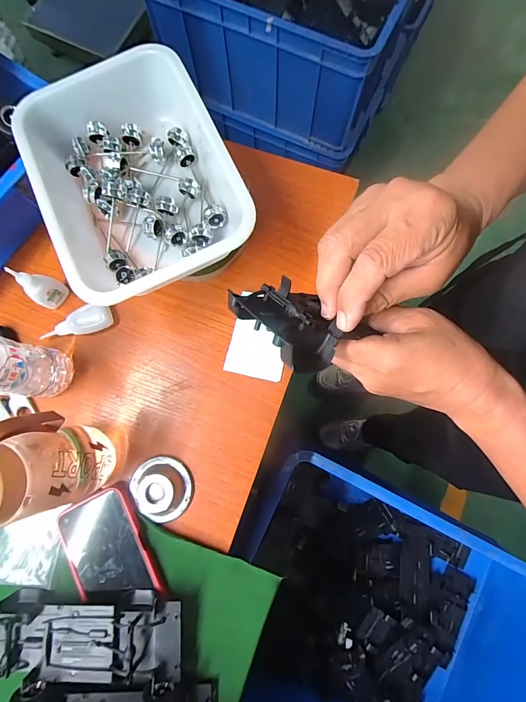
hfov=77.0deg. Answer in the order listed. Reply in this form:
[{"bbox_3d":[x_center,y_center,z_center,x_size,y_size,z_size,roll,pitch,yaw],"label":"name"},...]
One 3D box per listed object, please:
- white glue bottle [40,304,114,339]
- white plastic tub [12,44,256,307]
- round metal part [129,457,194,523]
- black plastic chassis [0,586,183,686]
[{"bbox_3d":[-0.231,-0.035,0.411,0.088,0.026,0.030,-13,80,-1],"label":"white glue bottle"},{"bbox_3d":[-0.129,-0.174,0.349,0.180,0.066,0.241,-25,80,-3],"label":"white plastic tub"},{"bbox_3d":[-0.116,0.157,0.374,0.068,0.022,0.068,-31,81,-4],"label":"round metal part"},{"bbox_3d":[-0.177,0.290,0.336,0.196,0.032,0.076,1,80,1],"label":"black plastic chassis"}]

